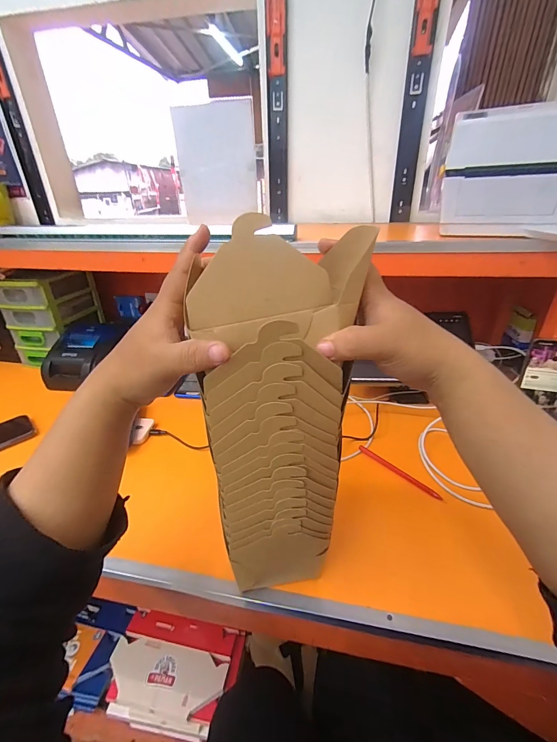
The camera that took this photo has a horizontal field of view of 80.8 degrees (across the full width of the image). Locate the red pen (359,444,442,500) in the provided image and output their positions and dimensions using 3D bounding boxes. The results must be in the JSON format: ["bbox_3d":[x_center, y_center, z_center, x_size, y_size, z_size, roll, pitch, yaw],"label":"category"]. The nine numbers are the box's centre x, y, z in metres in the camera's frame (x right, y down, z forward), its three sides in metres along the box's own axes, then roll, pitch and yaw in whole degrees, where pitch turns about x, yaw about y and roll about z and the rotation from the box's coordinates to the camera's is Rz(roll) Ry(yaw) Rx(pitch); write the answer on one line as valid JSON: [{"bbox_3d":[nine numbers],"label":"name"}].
[{"bbox_3d":[0.182,0.152,0.497,0.013,0.013,0.133,-25,36,-36],"label":"red pen"}]

